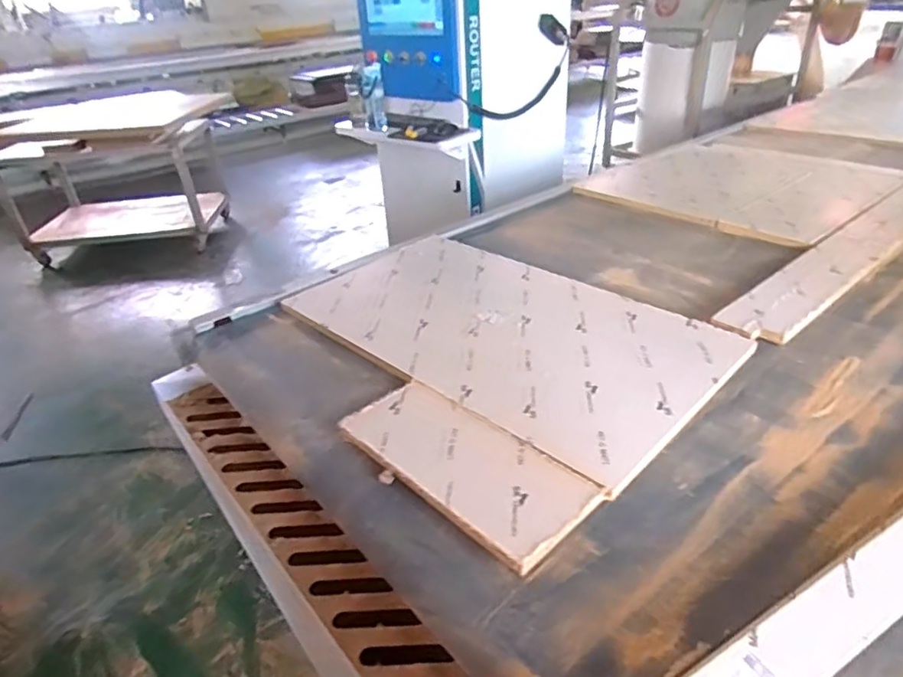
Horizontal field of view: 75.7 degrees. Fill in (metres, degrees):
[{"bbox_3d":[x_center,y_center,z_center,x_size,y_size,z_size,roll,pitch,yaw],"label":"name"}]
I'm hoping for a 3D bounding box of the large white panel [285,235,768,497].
[{"bbox_3d":[0.082,-0.040,1.120,0.472,0.026,0.797,-28,40,-37],"label":"large white panel"}]

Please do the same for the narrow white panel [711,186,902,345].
[{"bbox_3d":[1.010,-0.244,1.413,1.274,0.026,0.134,-26,39,-34],"label":"narrow white panel"}]

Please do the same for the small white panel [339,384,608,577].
[{"bbox_3d":[0.011,0.163,0.807,0.163,0.020,0.361,-28,40,-36],"label":"small white panel"}]

